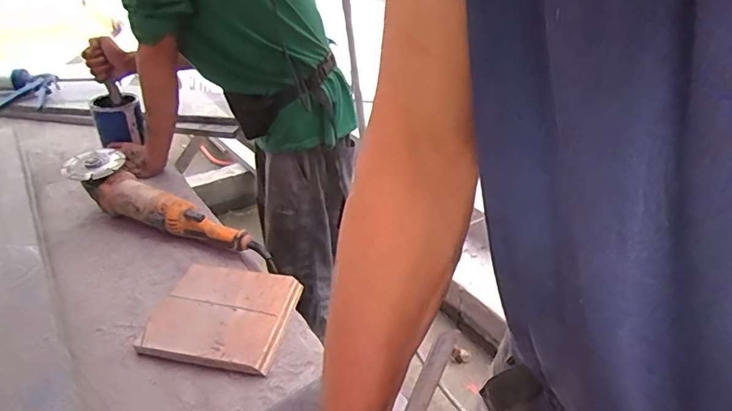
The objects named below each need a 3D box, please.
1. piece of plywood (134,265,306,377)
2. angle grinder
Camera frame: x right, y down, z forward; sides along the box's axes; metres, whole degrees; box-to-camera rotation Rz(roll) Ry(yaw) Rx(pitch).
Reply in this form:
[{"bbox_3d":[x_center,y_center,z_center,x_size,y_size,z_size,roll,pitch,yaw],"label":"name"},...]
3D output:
[{"bbox_3d":[-0.201,0.149,0.672,0.182,0.024,0.170,7,34,9],"label":"piece of plywood"},{"bbox_3d":[-0.371,0.002,0.846,0.394,0.101,0.094,19,37,25],"label":"angle grinder"}]

